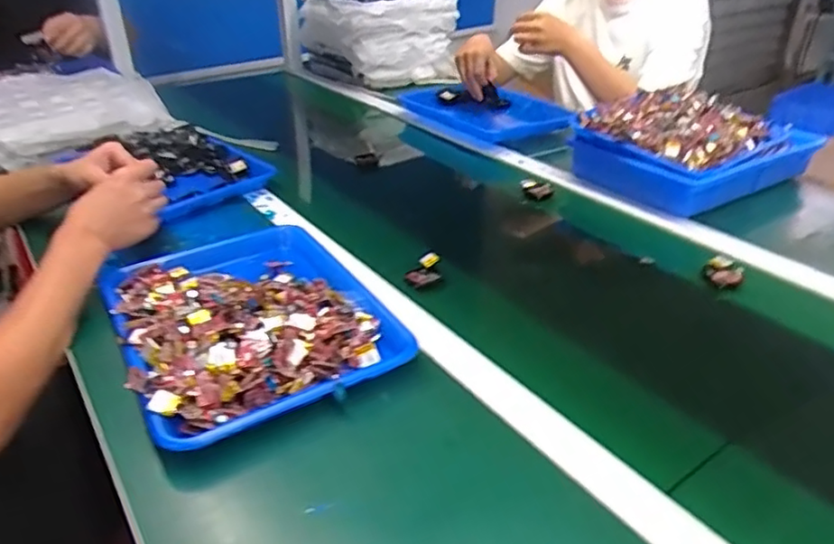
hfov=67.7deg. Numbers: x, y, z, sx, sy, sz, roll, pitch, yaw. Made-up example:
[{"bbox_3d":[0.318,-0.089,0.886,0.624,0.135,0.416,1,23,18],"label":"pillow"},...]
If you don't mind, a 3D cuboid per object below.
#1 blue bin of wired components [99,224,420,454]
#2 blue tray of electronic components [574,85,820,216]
[{"bbox_3d":[-0.182,0.038,0.677,0.266,0.049,0.337,-16,34,-25],"label":"blue bin of wired components"},{"bbox_3d":[0.446,-0.211,1.021,0.324,0.100,0.250,-18,34,-27],"label":"blue tray of electronic components"}]

